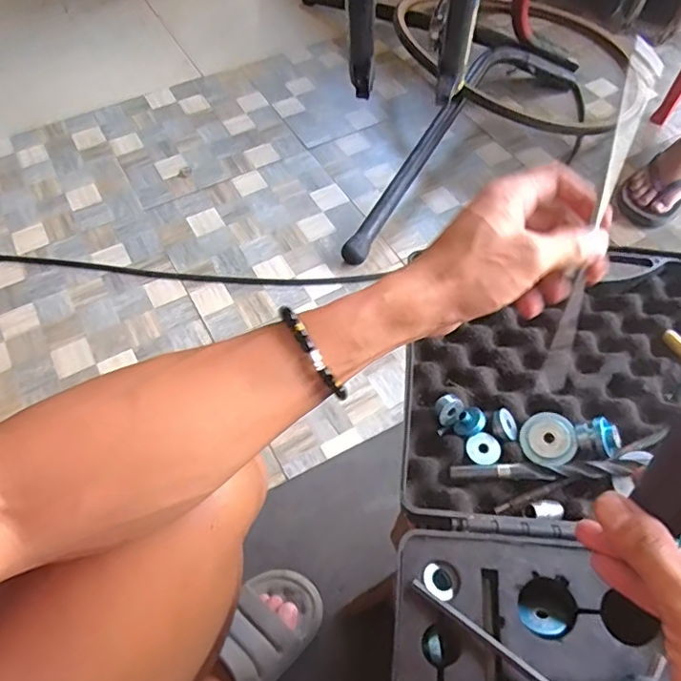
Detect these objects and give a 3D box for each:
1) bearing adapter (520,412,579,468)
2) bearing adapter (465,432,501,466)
[{"bbox_3d":[0.161,0.076,0.428,0.038,0.015,0.041,0,57,1],"label":"bearing adapter"},{"bbox_3d":[0.111,0.084,0.429,0.026,0.007,0.025,0,57,1],"label":"bearing adapter"}]

